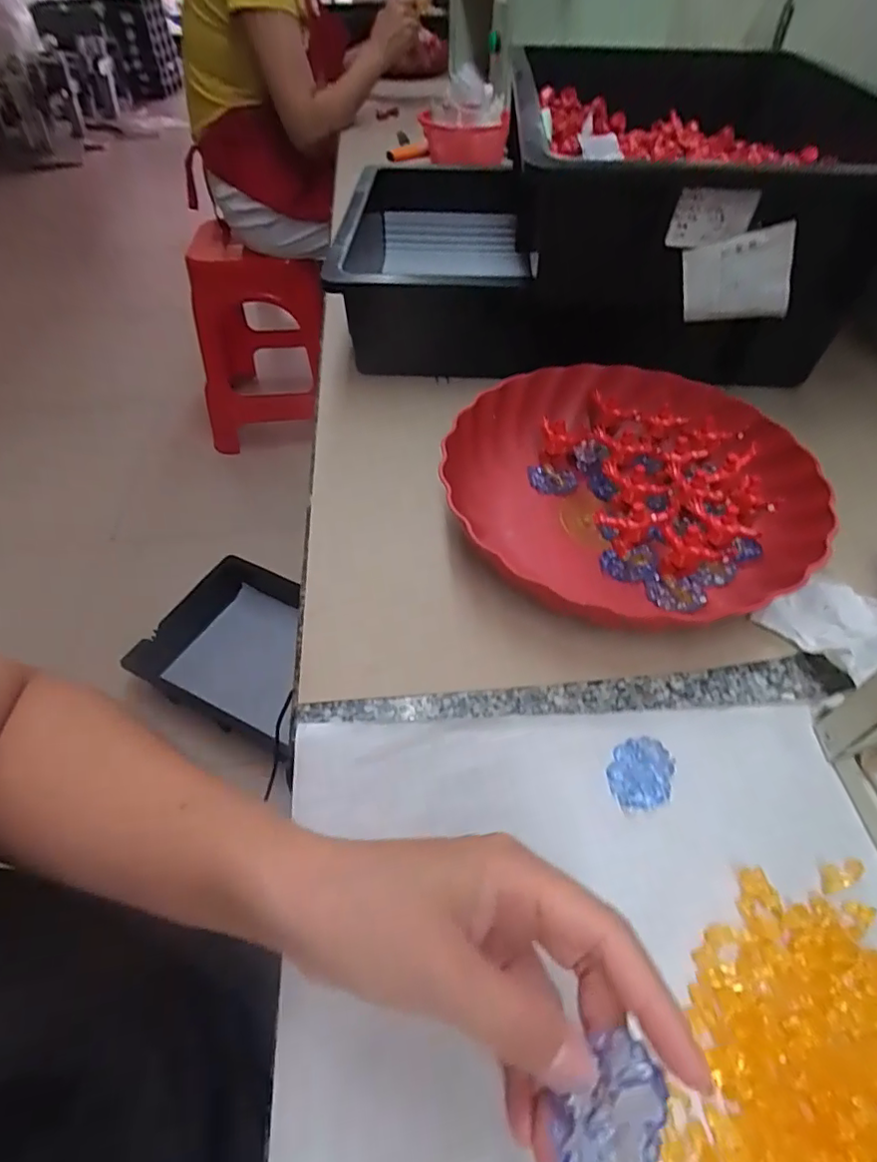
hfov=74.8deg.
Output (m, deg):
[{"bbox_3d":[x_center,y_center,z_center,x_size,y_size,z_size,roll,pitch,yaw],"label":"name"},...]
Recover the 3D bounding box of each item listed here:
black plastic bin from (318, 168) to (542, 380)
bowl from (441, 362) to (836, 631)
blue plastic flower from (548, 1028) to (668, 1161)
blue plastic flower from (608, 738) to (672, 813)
[{"bbox_3d":[-0.010,-0.313,0.567,0.165,0.115,0.324,2,49,-3],"label":"black plastic bin"},{"bbox_3d":[0.124,-0.061,0.391,0.220,0.063,0.231,2,49,-3],"label":"bowl"},{"bbox_3d":[0.049,0.150,0.161,0.029,0.012,0.034,-14,35,43],"label":"blue plastic flower"},{"bbox_3d":[0.104,0.099,0.294,0.030,0.010,0.035,23,51,15],"label":"blue plastic flower"}]

